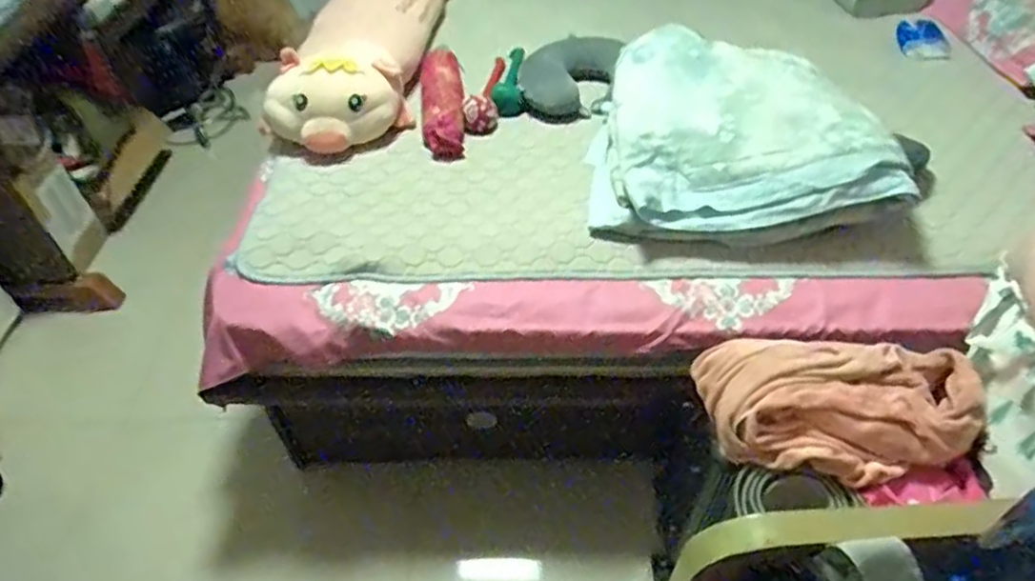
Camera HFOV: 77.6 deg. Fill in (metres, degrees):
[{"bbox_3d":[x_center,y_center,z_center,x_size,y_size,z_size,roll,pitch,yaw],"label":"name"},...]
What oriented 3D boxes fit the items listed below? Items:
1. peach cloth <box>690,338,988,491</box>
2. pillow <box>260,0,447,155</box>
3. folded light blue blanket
[{"bbox_3d":[0.438,0.163,0.912,0.330,0.141,0.195,8,48,9],"label":"peach cloth"},{"bbox_3d":[-0.364,-0.655,1.605,0.333,0.254,0.739,7,48,8],"label":"pillow"},{"bbox_3d":[0.416,-0.311,1.258,0.517,0.241,0.418,1,47,2],"label":"folded light blue blanket"}]

